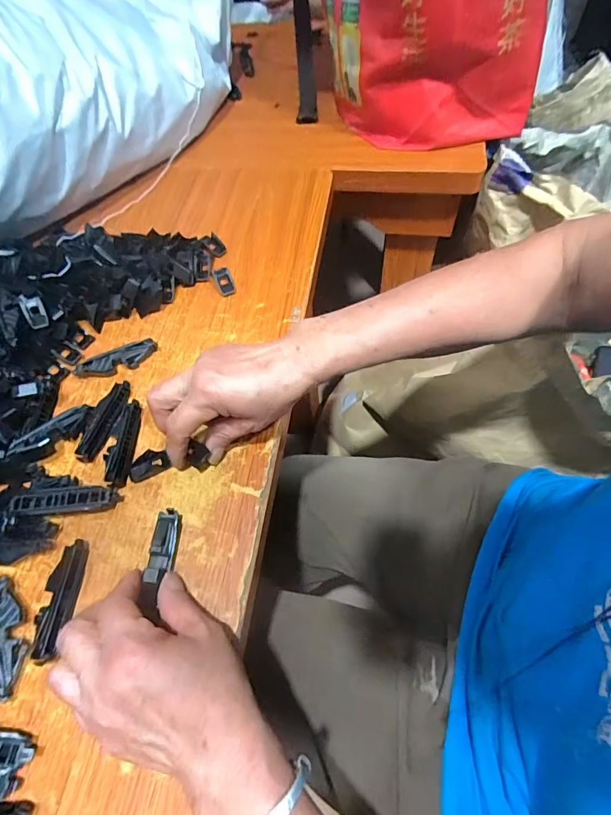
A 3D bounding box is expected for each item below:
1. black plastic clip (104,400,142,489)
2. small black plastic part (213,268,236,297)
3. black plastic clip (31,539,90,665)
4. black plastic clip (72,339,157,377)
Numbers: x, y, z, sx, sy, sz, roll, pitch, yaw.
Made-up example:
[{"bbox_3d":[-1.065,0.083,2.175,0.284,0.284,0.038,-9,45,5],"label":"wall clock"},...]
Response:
[{"bbox_3d":[-0.162,0.030,0.370,0.022,0.010,0.078,-1,60,4],"label":"black plastic clip"},{"bbox_3d":[-0.089,-0.138,0.460,0.017,0.006,0.039,-22,61,-8],"label":"small black plastic part"},{"bbox_3d":[-0.180,0.140,0.311,0.025,0.015,0.081,2,60,5],"label":"black plastic clip"},{"bbox_3d":[-0.187,-0.047,0.415,0.079,0.020,0.016,-20,61,-7],"label":"black plastic clip"}]

